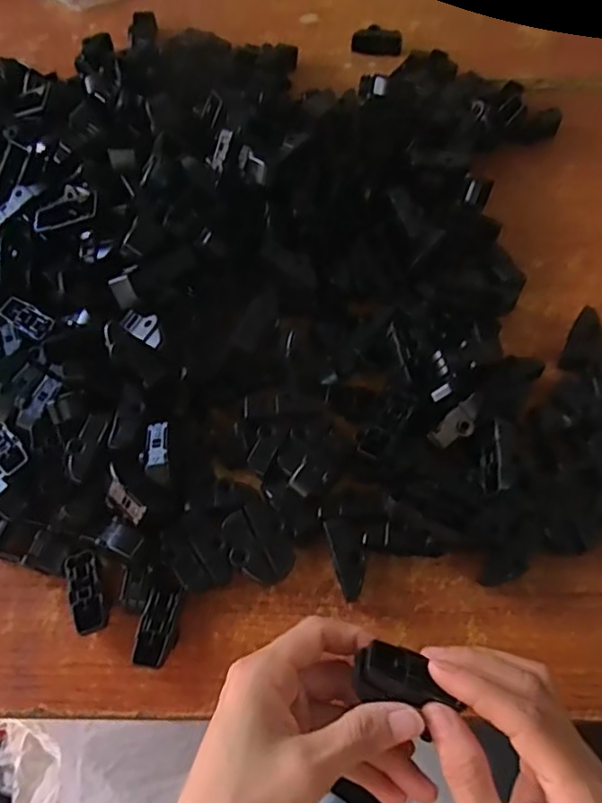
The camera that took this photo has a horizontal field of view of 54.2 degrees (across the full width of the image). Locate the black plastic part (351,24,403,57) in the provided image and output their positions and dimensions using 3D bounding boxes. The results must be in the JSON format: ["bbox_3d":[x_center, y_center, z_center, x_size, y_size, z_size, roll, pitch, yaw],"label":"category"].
[{"bbox_3d":[0.072,-0.342,0.559,0.046,0.018,0.017,4,63,5],"label":"black plastic part"}]

